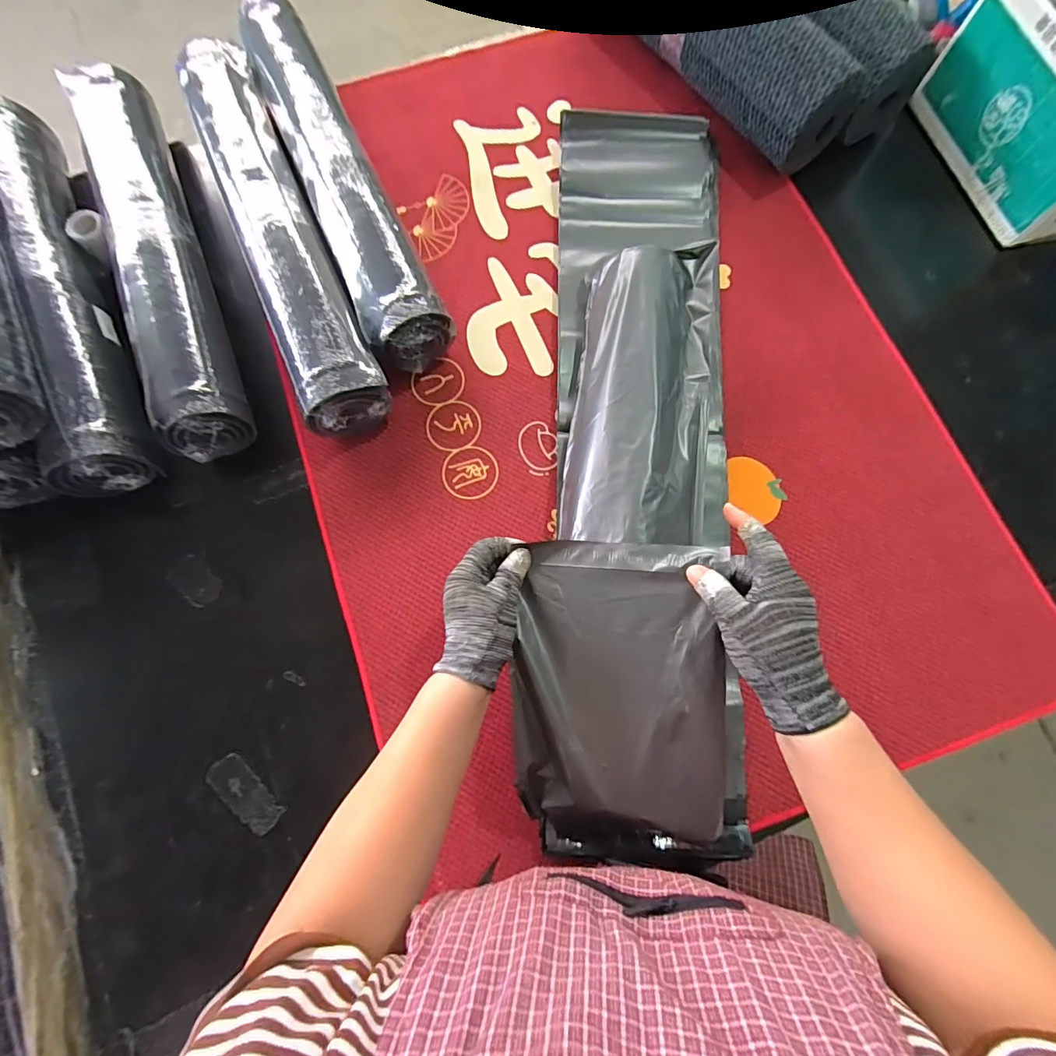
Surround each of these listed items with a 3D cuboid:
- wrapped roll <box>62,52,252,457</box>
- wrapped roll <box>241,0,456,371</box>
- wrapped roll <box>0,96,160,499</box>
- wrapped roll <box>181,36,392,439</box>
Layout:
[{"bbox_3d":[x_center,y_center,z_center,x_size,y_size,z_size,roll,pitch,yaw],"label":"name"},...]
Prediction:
[{"bbox_3d":[-0.462,-0.354,0.598,0.084,0.082,0.533,-18,77,-4],"label":"wrapped roll"},{"bbox_3d":[-0.253,-0.458,0.628,0.100,0.097,0.536,-26,79,-4],"label":"wrapped roll"},{"bbox_3d":[-0.598,-0.300,0.588,0.093,0.102,0.522,-21,77,-5],"label":"wrapped roll"},{"bbox_3d":[-0.316,-0.379,0.608,0.108,0.098,0.544,-22,77,-5],"label":"wrapped roll"}]

